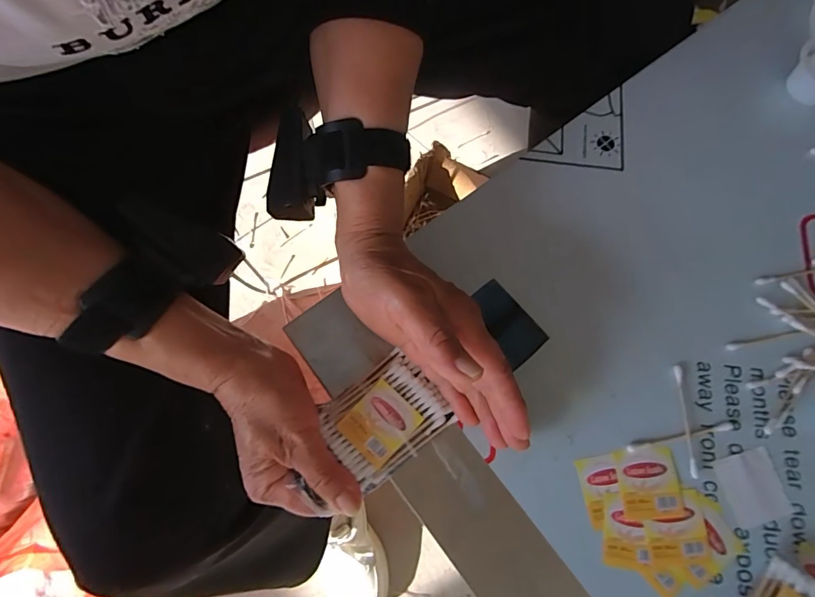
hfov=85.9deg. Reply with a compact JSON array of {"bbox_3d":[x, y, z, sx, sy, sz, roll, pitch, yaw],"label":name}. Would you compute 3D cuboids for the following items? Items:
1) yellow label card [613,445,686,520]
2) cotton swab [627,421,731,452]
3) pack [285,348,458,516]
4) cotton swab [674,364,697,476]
[{"bbox_3d":[0.158,0.121,0.287,0.038,0.004,0.043,-4,75,-3],"label":"yellow label card"},{"bbox_3d":[0.183,0.093,0.294,0.074,0.004,0.005,-11,76,-5],"label":"cotton swab"},{"bbox_3d":[-0.016,0.078,0.289,0.072,0.015,0.061,-38,74,-10],"label":"pack"},{"bbox_3d":[0.189,0.082,0.297,0.006,0.004,0.074,3,75,-1],"label":"cotton swab"}]

